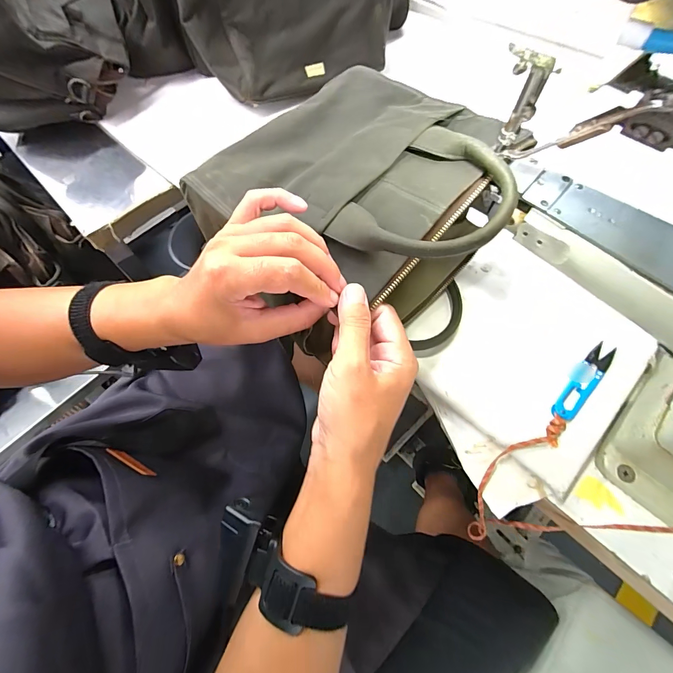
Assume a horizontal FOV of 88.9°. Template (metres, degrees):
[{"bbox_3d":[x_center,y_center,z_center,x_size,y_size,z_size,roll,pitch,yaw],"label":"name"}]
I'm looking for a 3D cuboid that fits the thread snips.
[{"bbox_3d":[0.241,0.043,0.335,0.097,0.008,0.027,-41,71,-16],"label":"thread snips"}]

